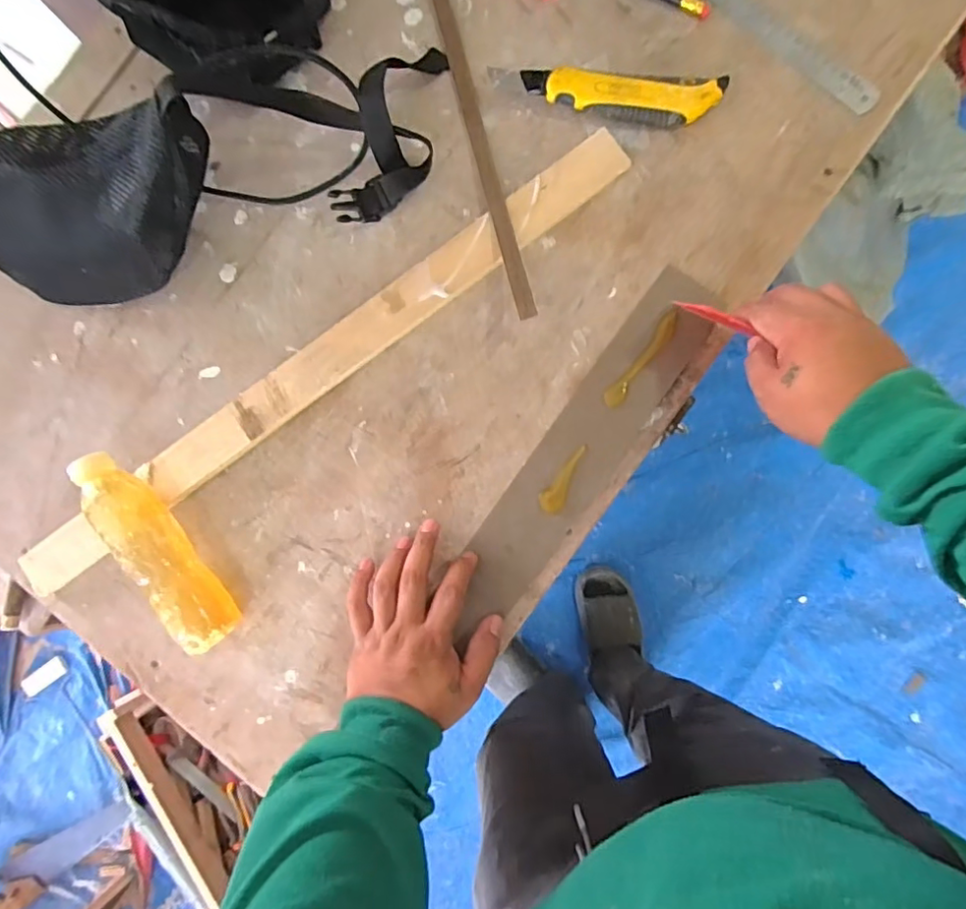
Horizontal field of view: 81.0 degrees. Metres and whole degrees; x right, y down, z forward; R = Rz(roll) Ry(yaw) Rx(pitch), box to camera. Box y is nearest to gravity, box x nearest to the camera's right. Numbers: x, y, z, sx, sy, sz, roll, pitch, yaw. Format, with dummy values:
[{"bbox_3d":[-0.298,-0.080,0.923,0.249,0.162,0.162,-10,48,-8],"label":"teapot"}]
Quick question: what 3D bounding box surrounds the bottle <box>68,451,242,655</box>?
[{"bbox_3d":[-0.264,0.079,0.467,0.047,0.057,0.178,-38,83,2],"label":"bottle"}]

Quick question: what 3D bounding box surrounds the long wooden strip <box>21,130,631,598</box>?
[{"bbox_3d":[-0.141,-0.074,0.490,0.616,0.015,0.047,-35,83,2],"label":"long wooden strip"}]

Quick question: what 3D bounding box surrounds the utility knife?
[{"bbox_3d":[0.106,-0.305,0.481,0.194,0.021,0.038,3,86,6],"label":"utility knife"}]

